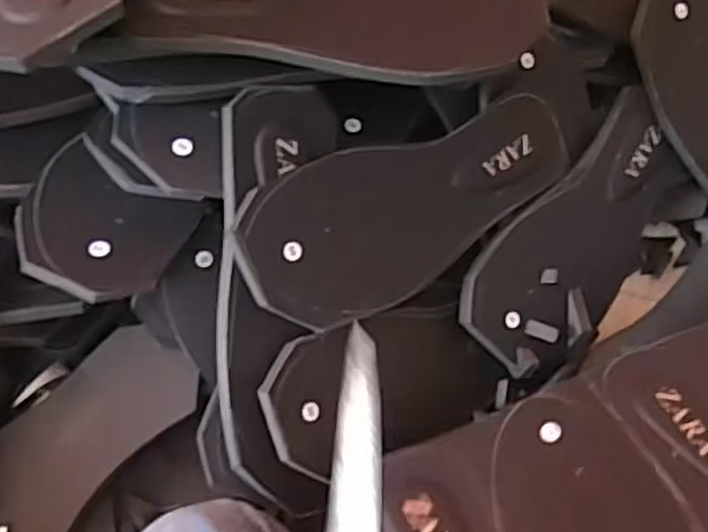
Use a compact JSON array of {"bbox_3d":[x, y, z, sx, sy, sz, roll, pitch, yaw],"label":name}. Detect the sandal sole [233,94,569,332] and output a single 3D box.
[{"bbox_3d":[0.047,-0.038,0.482,0.257,0.010,0.099,-21,101,-27],"label":"sandal sole"}]

